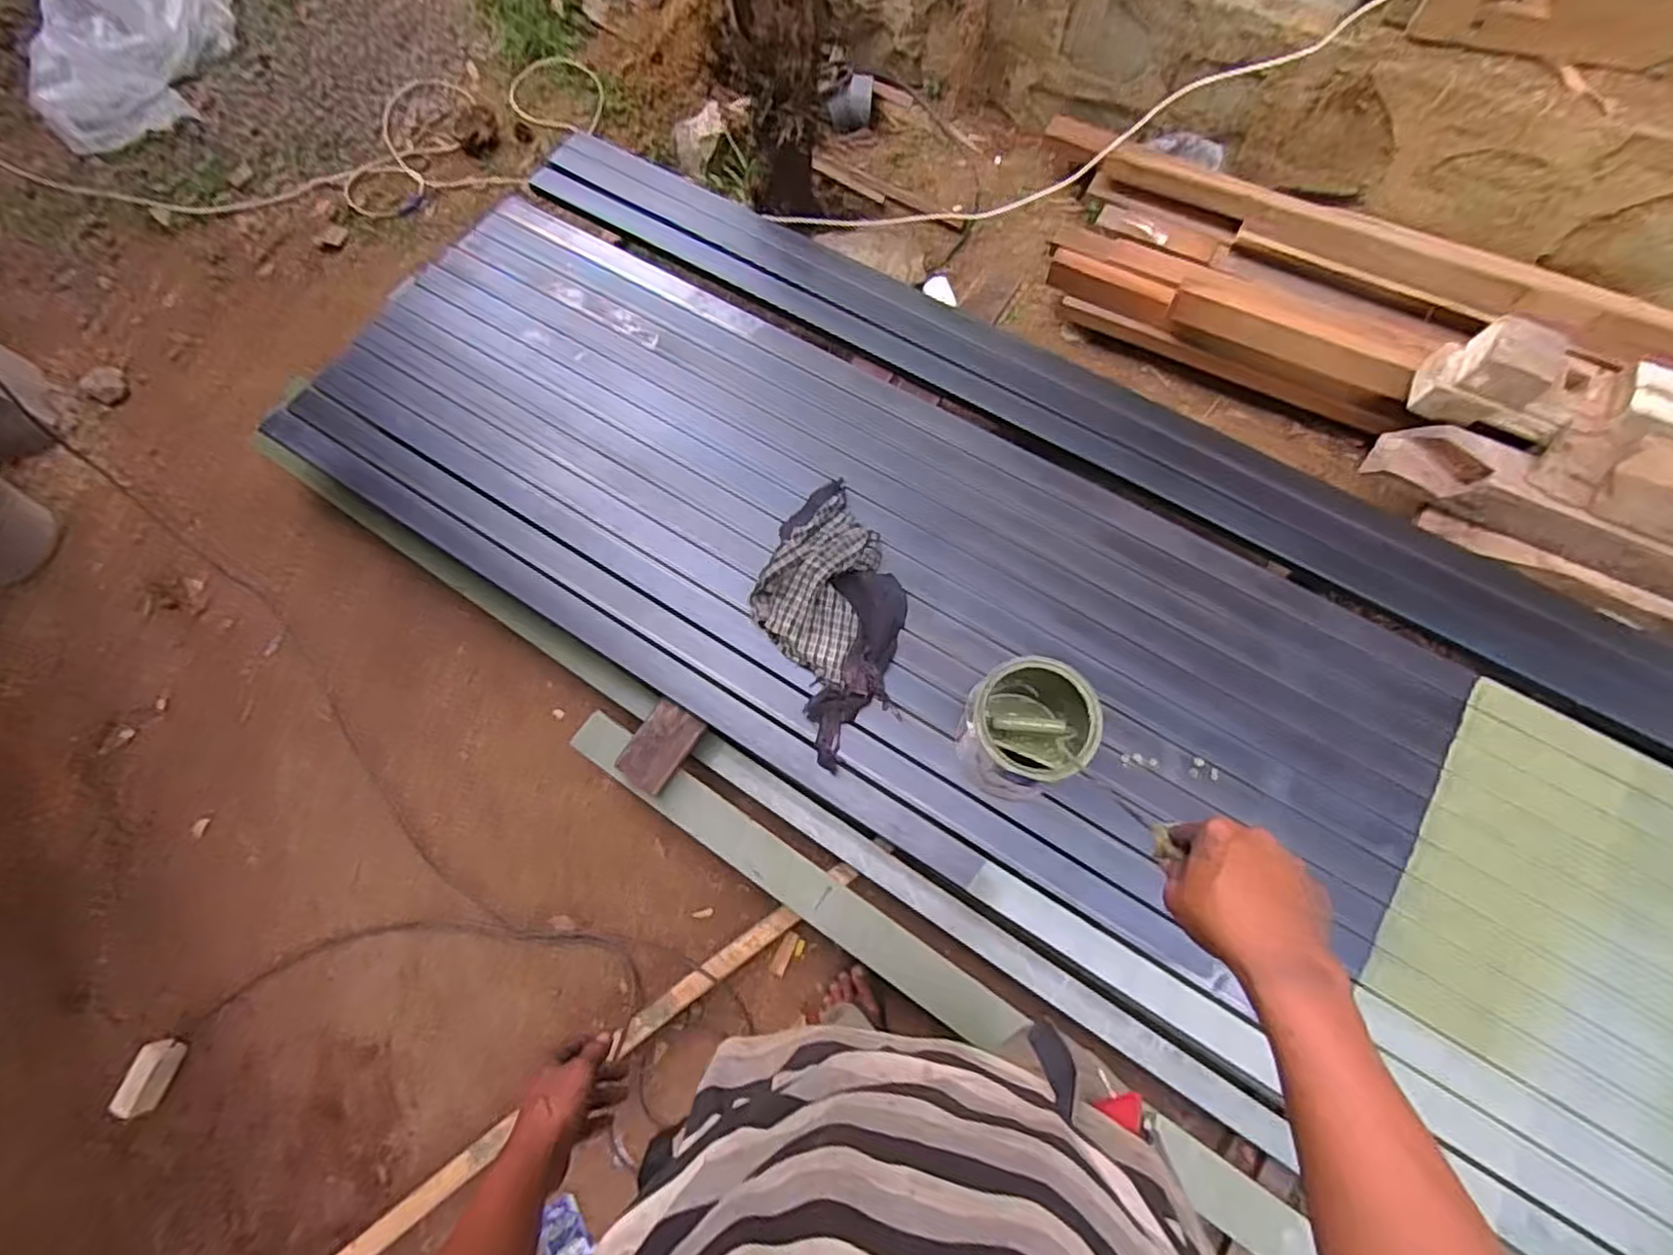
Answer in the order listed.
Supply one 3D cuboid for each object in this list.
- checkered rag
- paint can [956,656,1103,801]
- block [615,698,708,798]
[{"bbox_3d":[-0.002,-0.029,1.174,0.240,0.086,0.438,-24,72,-8],"label":"checkered rag"},{"bbox_3d":[0.262,0.152,1.046,0.154,0.228,0.157,0,71,0],"label":"paint can"},{"bbox_3d":[-0.283,0.192,1.170,0.087,0.021,0.136,30,73,10],"label":"block"}]

